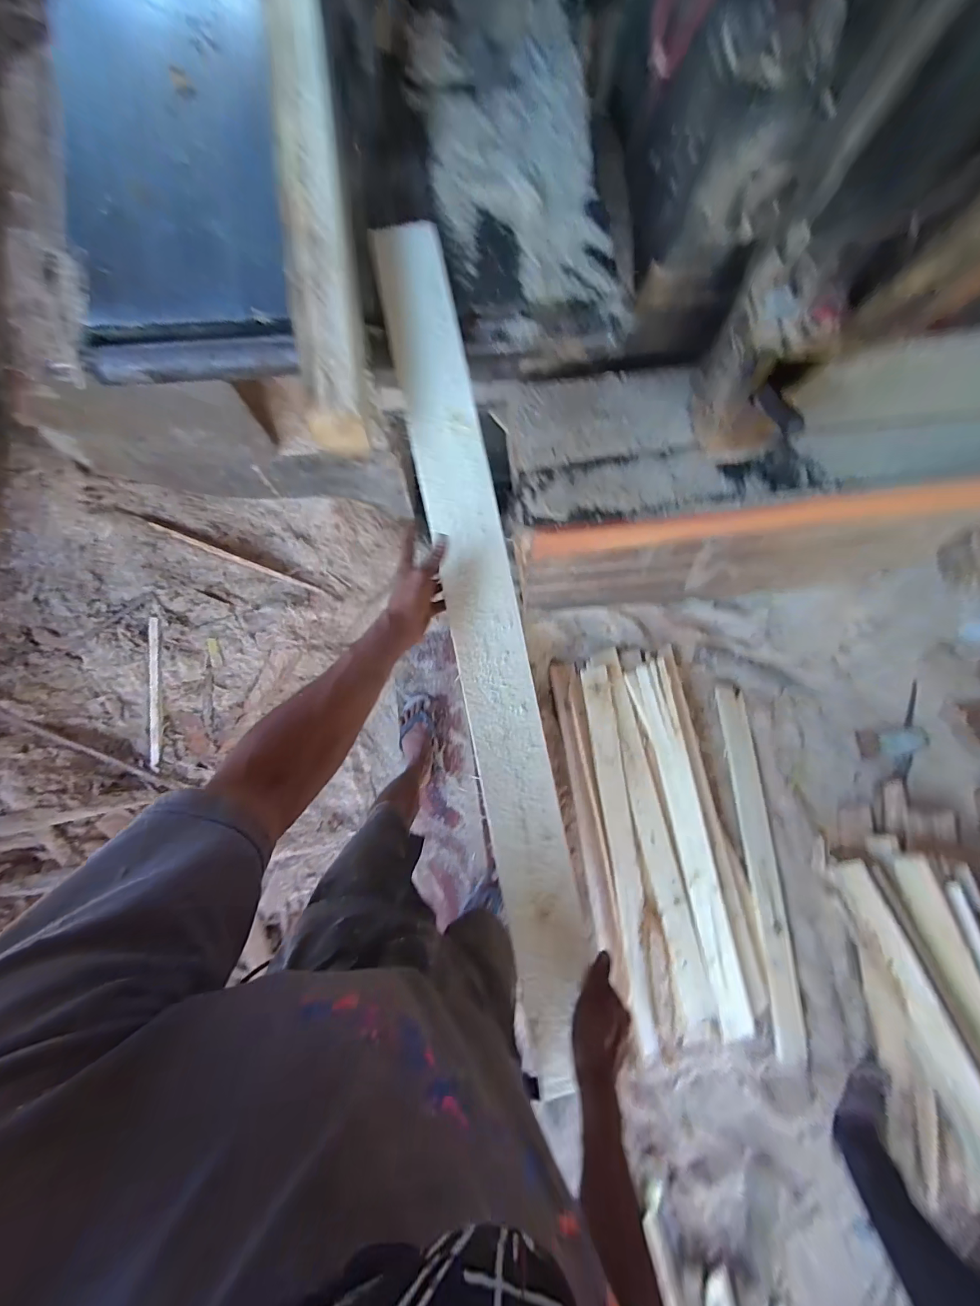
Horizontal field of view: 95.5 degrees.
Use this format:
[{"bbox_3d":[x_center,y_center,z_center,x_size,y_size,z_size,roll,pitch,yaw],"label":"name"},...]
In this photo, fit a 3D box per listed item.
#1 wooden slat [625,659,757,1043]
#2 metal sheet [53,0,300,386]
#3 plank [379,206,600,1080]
[{"bbox_3d":[0.610,0.574,1.365,0.097,0.027,1.064,-14,78,11],"label":"wooden slat"},{"bbox_3d":[-0.454,-0.733,0.635,0.291,0.057,0.682,-8,85,-4],"label":"metal sheet"},{"bbox_3d":[-0.001,-0.022,0.574,0.106,0.029,1.086,-11,86,-4],"label":"plank"}]

